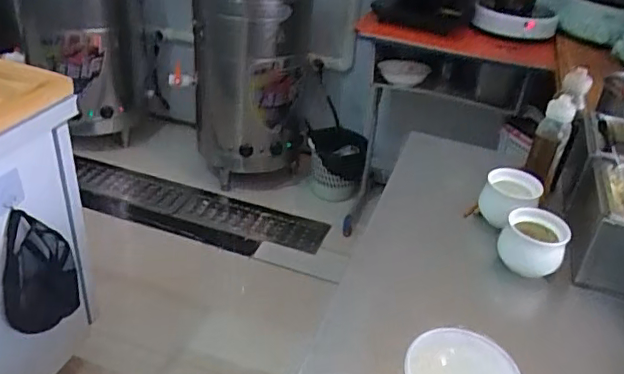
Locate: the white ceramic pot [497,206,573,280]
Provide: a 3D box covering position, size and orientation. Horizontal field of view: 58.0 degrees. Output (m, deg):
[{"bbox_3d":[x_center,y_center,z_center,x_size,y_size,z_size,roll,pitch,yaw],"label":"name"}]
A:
[{"bbox_3d":[0.315,0.081,0.807,0.088,0.069,0.078,20,35,22],"label":"white ceramic pot"}]

